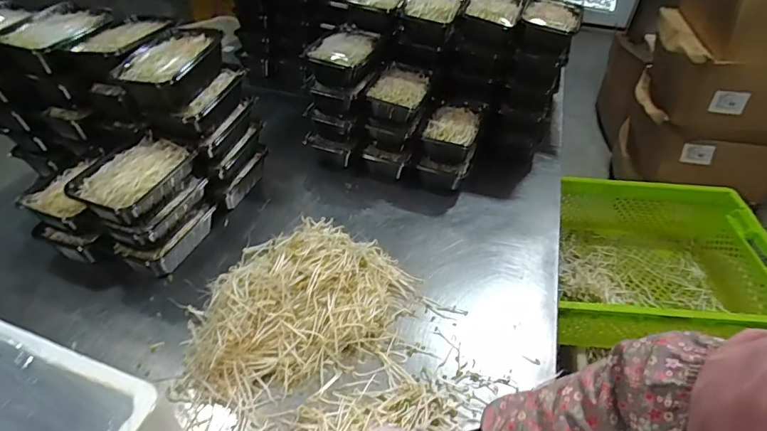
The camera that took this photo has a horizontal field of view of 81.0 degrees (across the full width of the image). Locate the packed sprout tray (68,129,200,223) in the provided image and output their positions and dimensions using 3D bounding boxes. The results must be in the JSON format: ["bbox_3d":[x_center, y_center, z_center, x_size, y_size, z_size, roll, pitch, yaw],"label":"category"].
[{"bbox_3d":[-0.398,-0.061,0.719,0.118,0.054,0.174,15,43,13],"label":"packed sprout tray"}]

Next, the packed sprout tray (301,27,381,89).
[{"bbox_3d":[-0.084,-0.335,0.952,0.122,0.068,0.176,11,42,8],"label":"packed sprout tray"}]

